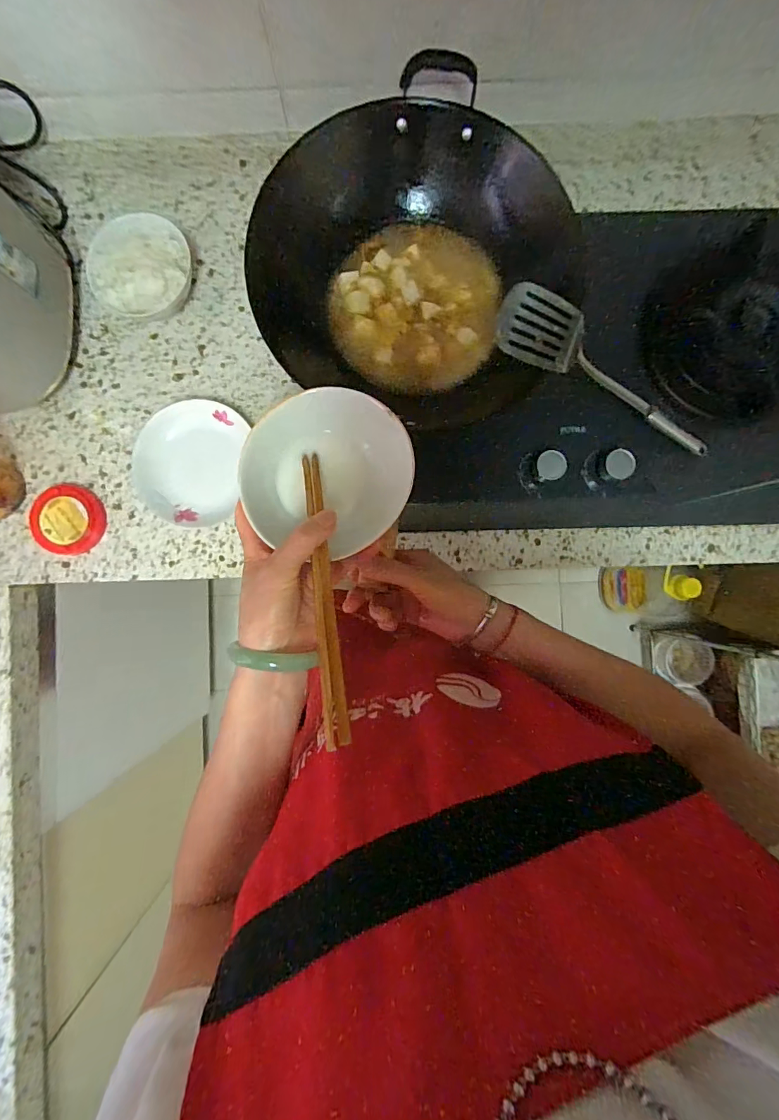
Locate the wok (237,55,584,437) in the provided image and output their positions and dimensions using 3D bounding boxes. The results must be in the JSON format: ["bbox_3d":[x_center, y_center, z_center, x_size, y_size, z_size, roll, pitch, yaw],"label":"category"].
[{"bbox_3d":[0.028,-0.354,0.512,0.320,0.101,0.387,20,89,1],"label":"wok"}]

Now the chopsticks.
[{"bbox_3d":[-0.047,0.011,0.313,0.015,0.014,0.227,-10,60,0],"label":"chopsticks"}]

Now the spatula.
[{"bbox_3d":[0.270,-0.206,0.521,0.345,0.034,0.070,20,88,-23],"label":"spatula"}]

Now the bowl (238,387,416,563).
[{"bbox_3d":[-0.048,-0.070,0.350,0.127,0.045,0.125,0,88,0],"label":"bowl"}]

